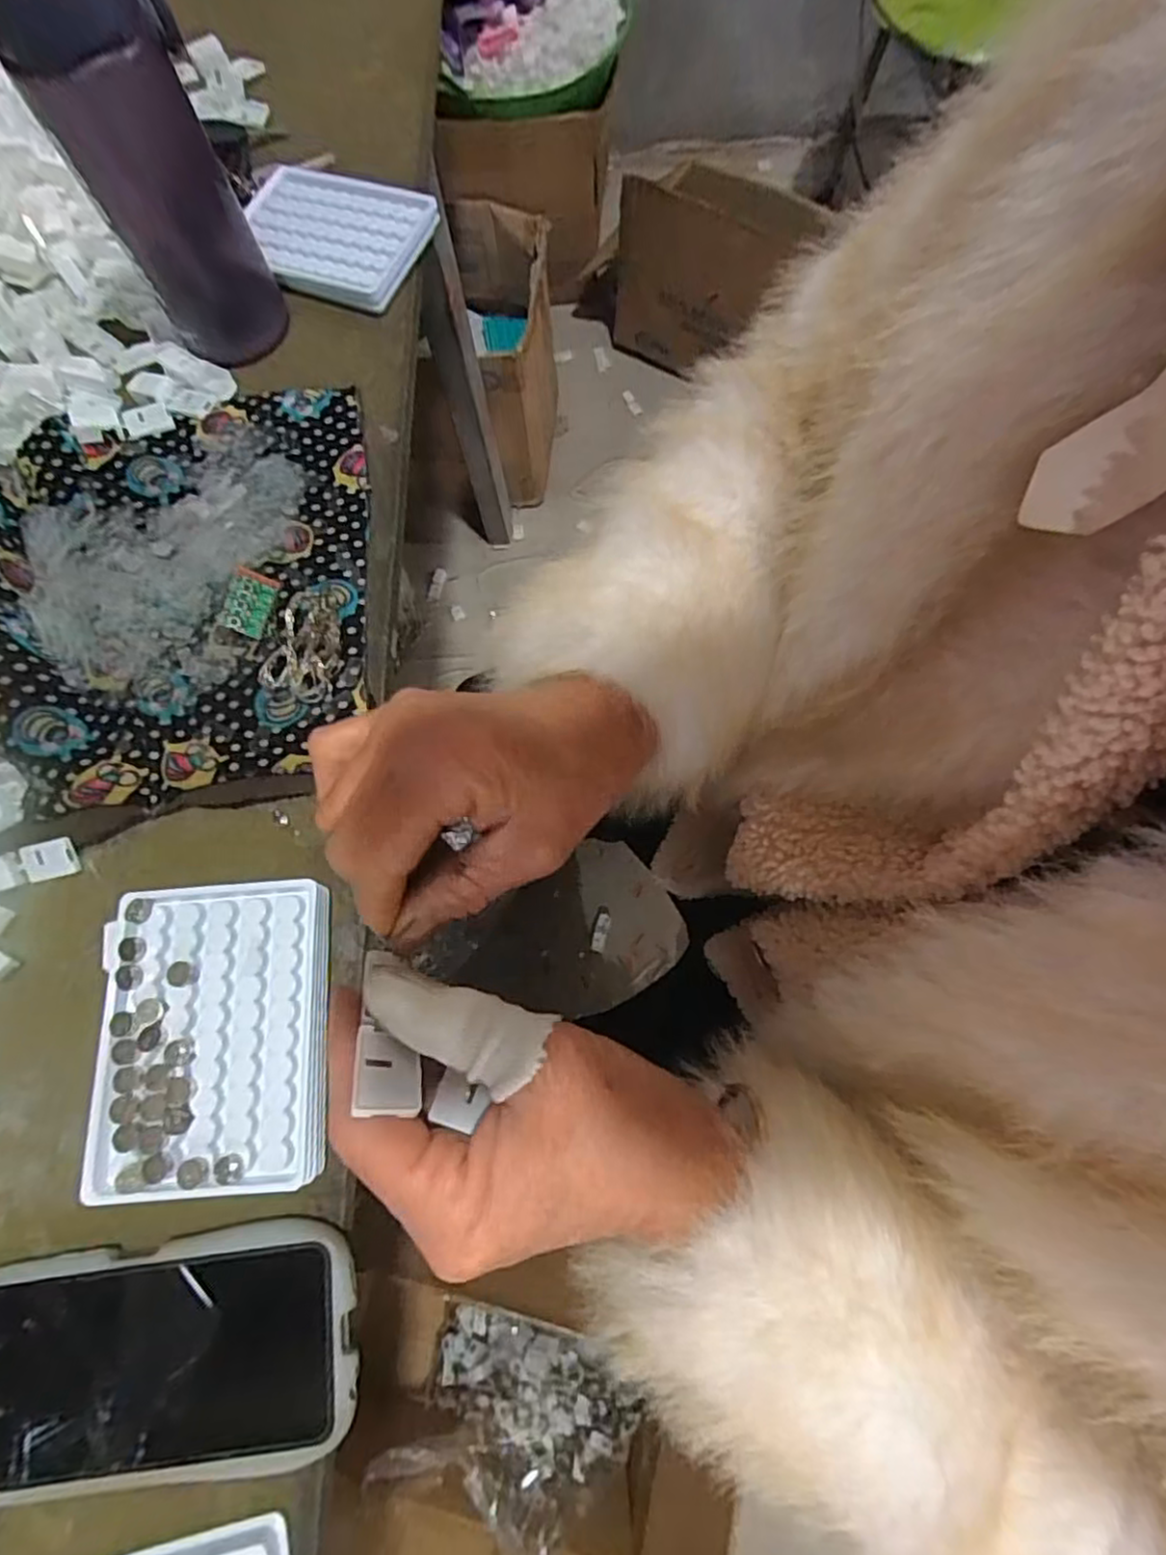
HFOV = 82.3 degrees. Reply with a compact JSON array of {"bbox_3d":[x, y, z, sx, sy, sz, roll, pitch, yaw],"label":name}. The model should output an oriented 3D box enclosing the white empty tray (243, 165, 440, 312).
[{"bbox_3d":[-0.183,-0.388,0.469,0.142,0.013,0.095,22,76,8],"label":"white empty tray"}]

